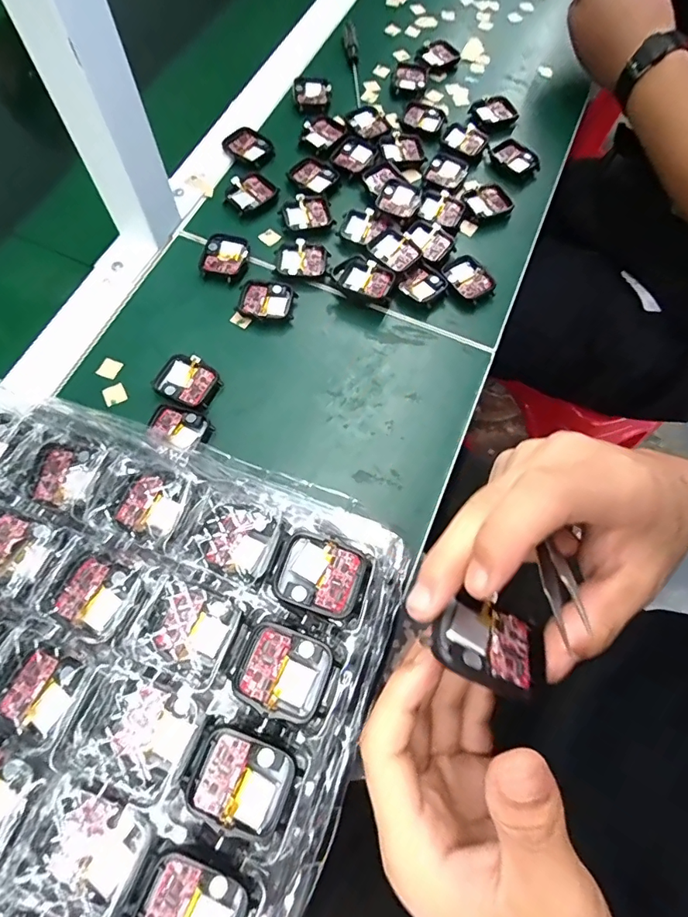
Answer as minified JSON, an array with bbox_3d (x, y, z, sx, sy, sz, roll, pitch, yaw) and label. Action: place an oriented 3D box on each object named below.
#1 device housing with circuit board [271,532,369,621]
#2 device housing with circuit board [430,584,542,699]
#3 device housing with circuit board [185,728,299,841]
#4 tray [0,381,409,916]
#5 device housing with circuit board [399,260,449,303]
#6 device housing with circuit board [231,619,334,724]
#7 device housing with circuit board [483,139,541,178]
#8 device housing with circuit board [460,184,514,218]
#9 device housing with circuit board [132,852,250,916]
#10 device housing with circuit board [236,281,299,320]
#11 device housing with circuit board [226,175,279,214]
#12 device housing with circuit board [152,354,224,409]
[{"bbox_3d":[-0.012,0.060,0.242,0.043,0.006,0.036,21,69,5],"label":"device housing with circuit board"},{"bbox_3d":[0.055,0.070,0.180,0.040,0.004,0.035,25,39,9],"label":"device housing with circuit board"},{"bbox_3d":[-0.046,0.145,0.213,0.043,0.009,0.036,22,69,6],"label":"device housing with circuit board"},{"bbox_3d":[-0.144,0.111,0.232,0.293,0.035,0.266,20,69,5],"label":"tray"},{"bbox_3d":[0.067,-0.151,0.408,0.037,0.009,0.033,-37,75,-15],"label":"device housing with circuit board"},{"bbox_3d":[-0.029,0.102,0.227,0.042,0.007,0.037,23,69,6],"label":"device housing with circuit board"},{"bbox_3d":[0.170,-0.303,0.476,0.036,0.010,0.051,-35,74,-15],"label":"device housing with circuit board"},{"bbox_3d":[0.137,-0.245,0.451,0.043,0.009,0.036,-18,70,-10],"label":"device housing with circuit board"},{"bbox_3d":[-0.064,0.190,0.197,0.043,0.008,0.035,20,69,5],"label":"device housing with circuit board"},{"bbox_3d":[-0.065,-0.131,0.395,0.047,0.011,0.039,8,68,1],"label":"device housing with circuit board"},{"bbox_3d":[-0.087,-0.247,0.436,0.043,0.007,0.035,-36,74,-15],"label":"device housing with circuit board"},{"bbox_3d":[-0.120,-0.058,0.365,0.044,0.014,0.037,26,70,7],"label":"device housing with circuit board"}]

